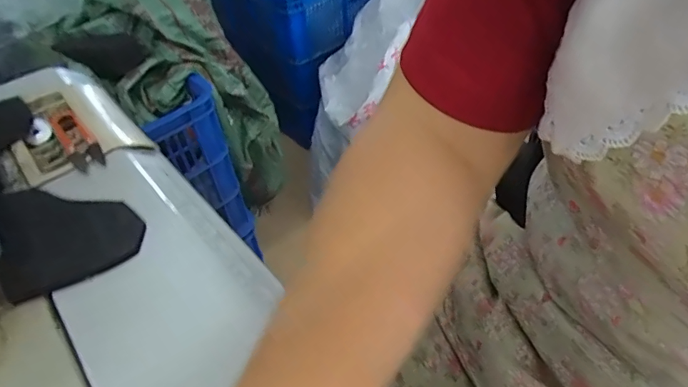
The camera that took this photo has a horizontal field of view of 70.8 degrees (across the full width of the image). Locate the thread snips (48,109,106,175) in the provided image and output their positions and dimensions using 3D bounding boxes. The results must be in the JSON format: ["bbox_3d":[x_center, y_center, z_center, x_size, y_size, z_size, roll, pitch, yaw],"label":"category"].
[{"bbox_3d":[-0.245,-0.045,0.448,0.028,0.023,0.110,-31,48,-23],"label":"thread snips"}]

